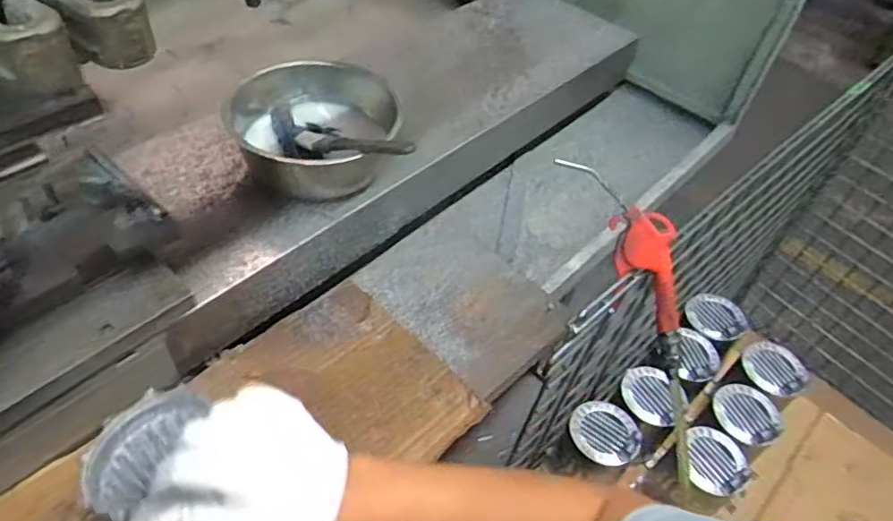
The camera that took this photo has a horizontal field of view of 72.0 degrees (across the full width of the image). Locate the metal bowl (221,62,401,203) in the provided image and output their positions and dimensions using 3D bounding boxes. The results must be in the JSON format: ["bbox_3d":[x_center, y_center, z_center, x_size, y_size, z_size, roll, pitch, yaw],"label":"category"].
[{"bbox_3d":[-0.158,-0.150,0.706,0.186,0.081,0.186,3,48,-3],"label":"metal bowl"}]

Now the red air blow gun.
[{"bbox_3d":[0.211,0.004,0.636,0.055,0.058,0.201,-33,104,-30],"label":"red air blow gun"}]

